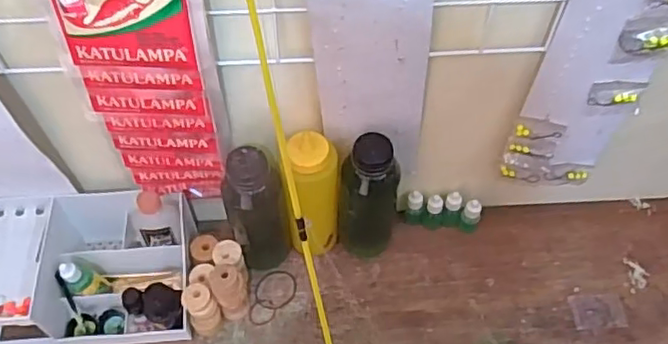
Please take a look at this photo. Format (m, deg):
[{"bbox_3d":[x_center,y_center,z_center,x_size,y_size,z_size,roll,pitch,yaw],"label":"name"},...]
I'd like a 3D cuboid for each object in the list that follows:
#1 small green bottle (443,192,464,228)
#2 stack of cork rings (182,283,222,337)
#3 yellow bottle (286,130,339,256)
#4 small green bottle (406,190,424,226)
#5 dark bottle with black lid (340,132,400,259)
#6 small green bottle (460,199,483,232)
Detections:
[{"bbox_3d":[0.147,0.047,0.760,0.022,0.049,0.023,0,57,0],"label":"small green bottle"},{"bbox_3d":[-0.146,0.152,0.683,0.033,0.070,0.036,-28,61,-17],"label":"stack of cork rings"},{"bbox_3d":[-0.024,0.033,0.685,0.061,0.194,0.053,1,57,1],"label":"yellow bottle"},{"bbox_3d":[0.099,0.044,0.756,0.020,0.052,0.022,9,57,6],"label":"small green bottle"},{"bbox_3d":[0.035,0.036,0.683,0.068,0.191,0.057,5,57,3],"label":"dark bottle with black lid"},{"bbox_3d":[0.169,0.053,0.754,0.021,0.053,0.021,0,57,0],"label":"small green bottle"}]

